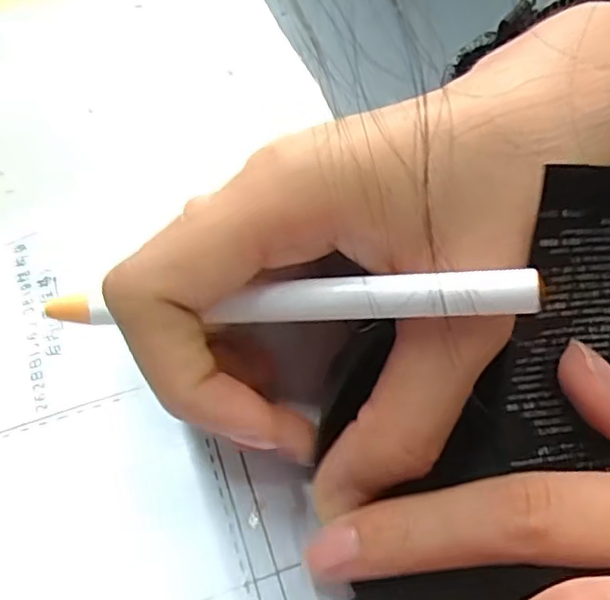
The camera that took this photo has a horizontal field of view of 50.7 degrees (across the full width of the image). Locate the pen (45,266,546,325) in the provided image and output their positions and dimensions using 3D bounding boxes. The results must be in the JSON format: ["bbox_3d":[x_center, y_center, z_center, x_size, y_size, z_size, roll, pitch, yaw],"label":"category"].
[{"bbox_3d":[-0.007,0.000,0.139,0.109,0.011,0.012,-2,57,13],"label":"pen"}]

